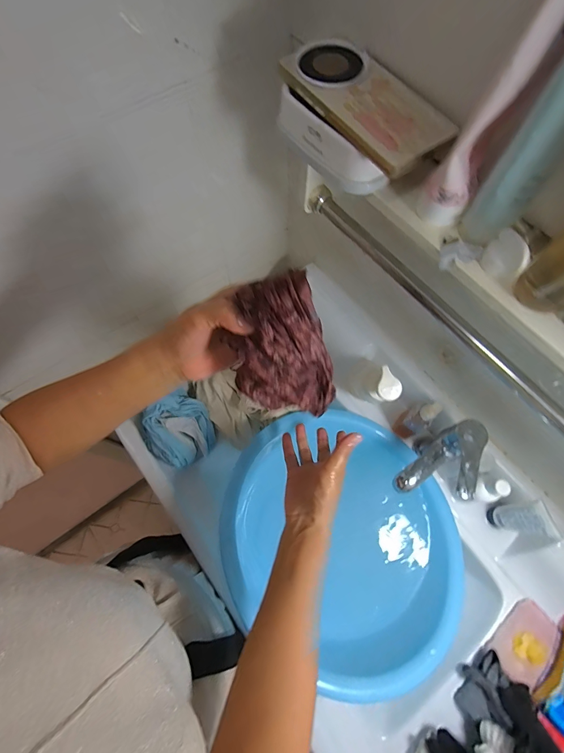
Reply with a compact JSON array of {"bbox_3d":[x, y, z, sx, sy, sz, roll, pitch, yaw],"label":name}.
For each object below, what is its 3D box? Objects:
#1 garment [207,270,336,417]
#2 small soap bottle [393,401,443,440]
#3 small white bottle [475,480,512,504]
[{"bbox_3d":[0.000,-0.015,0.299,0.080,0.159,0.051,-34,50,-13],"label":"garment"},{"bbox_3d":[0.224,0.071,0.559,0.038,0.133,0.041,0,69,0],"label":"small soap bottle"},{"bbox_3d":[0.313,0.170,0.500,0.032,0.041,0.032,0,69,0],"label":"small white bottle"}]

